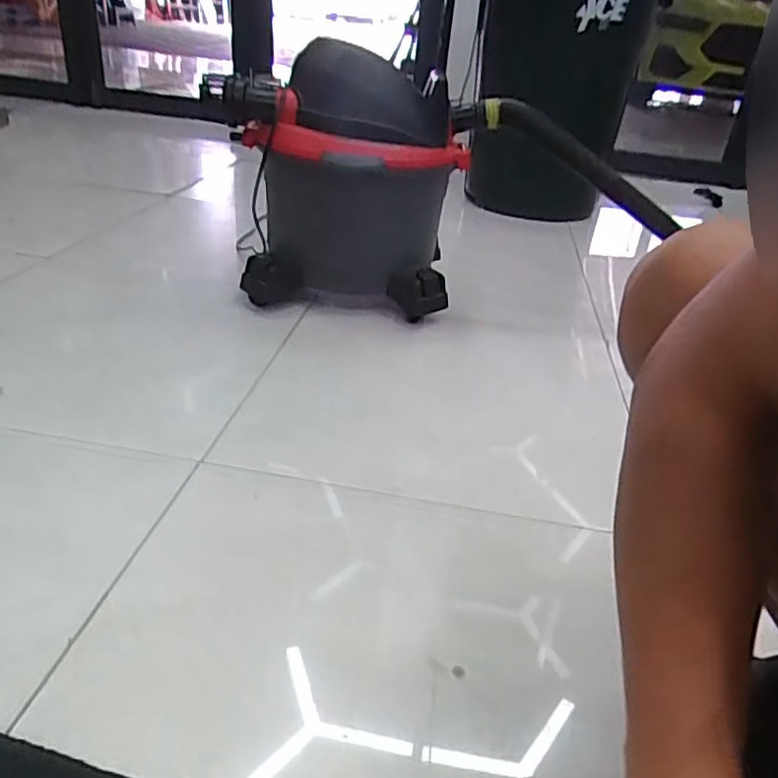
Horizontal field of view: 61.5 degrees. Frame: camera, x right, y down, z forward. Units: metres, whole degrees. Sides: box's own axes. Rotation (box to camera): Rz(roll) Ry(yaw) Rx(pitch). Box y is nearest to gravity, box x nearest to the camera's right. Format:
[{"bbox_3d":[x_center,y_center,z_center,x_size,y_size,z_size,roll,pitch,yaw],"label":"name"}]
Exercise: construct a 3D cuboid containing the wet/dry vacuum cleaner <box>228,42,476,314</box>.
[{"bbox_3d":[-0.056,-0.404,1.311,0.399,0.419,0.379,10,31,7],"label":"wet/dry vacuum cleaner"}]

